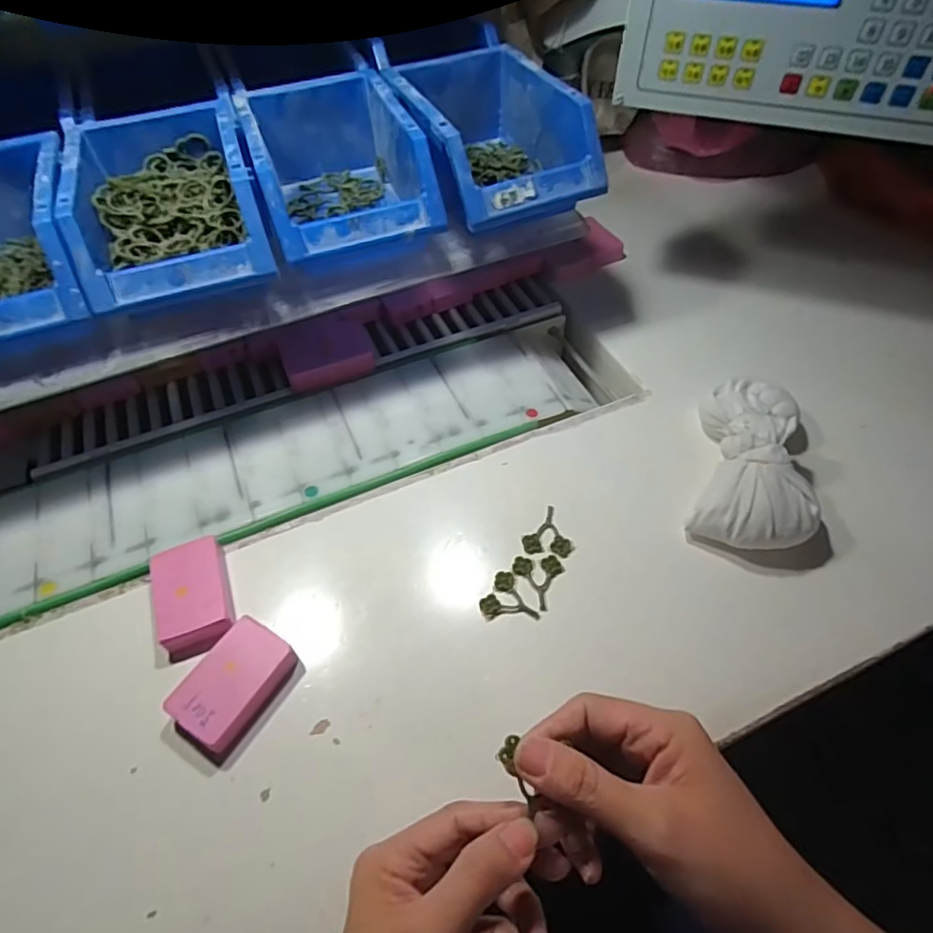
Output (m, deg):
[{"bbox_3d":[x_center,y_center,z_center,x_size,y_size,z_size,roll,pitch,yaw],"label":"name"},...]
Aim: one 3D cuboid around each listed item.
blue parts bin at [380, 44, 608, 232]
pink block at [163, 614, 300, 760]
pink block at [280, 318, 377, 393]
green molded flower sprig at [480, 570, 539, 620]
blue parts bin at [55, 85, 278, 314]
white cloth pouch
[{"bbox_3d":[0.016,-0.272,0.496,0.124,0.080,0.183,-23,56,-15],"label":"blue parts bin"},{"bbox_3d":[-0.145,0.135,0.362,0.046,0.024,0.074,28,59,21],"label":"pink block"},{"bbox_3d":[-0.126,-0.102,0.532,0.077,0.015,0.064,-18,54,-11],"label":"pink block"},{"bbox_3d":[0.025,0.092,0.397,0.031,0.005,0.038,-24,56,-15],"label":"green molded flower sprig"},{"bbox_3d":[-0.221,-0.194,0.443,0.124,0.072,0.184,-18,54,-11],"label":"blue parts bin"},{"bbox_3d":[0.216,-0.006,0.439,0.079,0.049,0.151,13,54,12],"label":"white cloth pouch"}]

